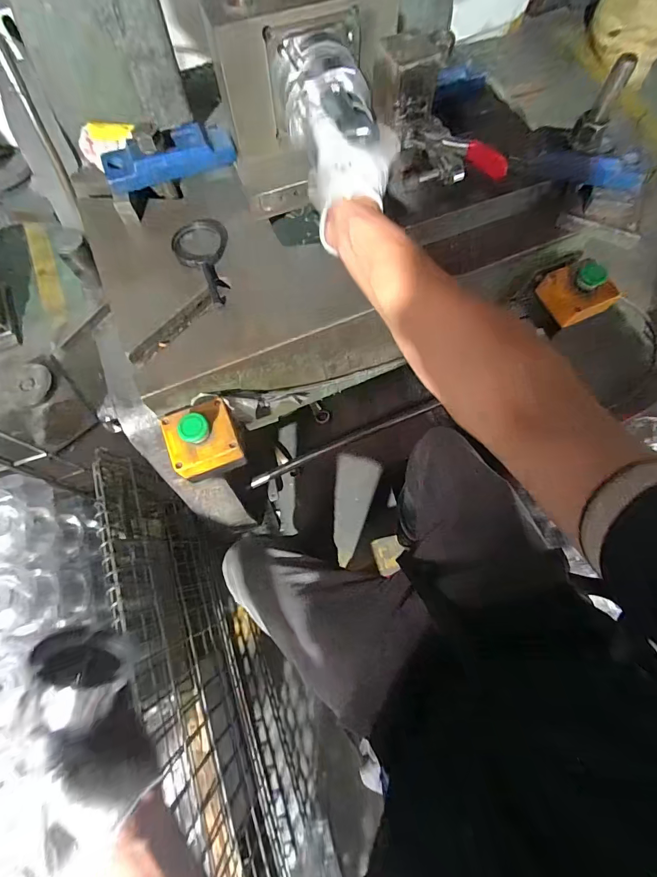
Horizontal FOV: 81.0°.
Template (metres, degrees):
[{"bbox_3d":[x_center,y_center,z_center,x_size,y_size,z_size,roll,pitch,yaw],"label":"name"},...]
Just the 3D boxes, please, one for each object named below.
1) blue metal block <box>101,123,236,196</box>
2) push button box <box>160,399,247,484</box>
[{"bbox_3d":[-0.199,-0.353,0.482,0.161,0.032,0.056,-19,72,-6],"label":"blue metal block"},{"bbox_3d":[-0.151,0.001,0.468,0.082,0.075,0.085,-24,73,-8],"label":"push button box"}]

